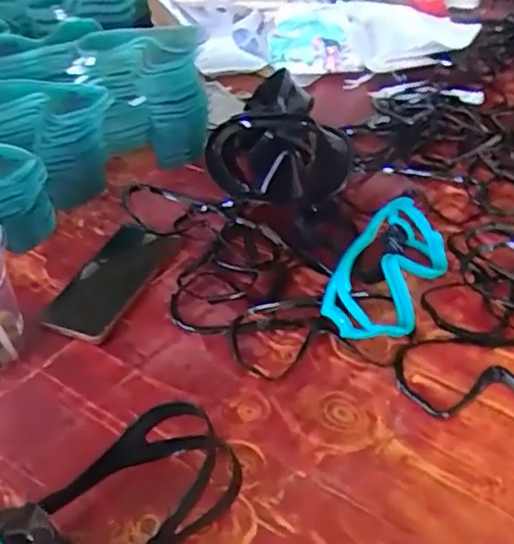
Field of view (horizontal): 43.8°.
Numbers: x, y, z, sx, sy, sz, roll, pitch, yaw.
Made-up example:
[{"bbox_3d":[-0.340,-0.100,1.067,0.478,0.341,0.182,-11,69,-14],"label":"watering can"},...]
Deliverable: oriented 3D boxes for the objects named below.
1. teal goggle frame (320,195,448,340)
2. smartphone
[{"bbox_3d":[0.120,-0.003,0.596,0.089,0.039,0.168,45,49,-6],"label":"teal goggle frame"},{"bbox_3d":[-0.146,0.009,0.636,0.074,0.012,0.145,12,46,19],"label":"smartphone"}]

